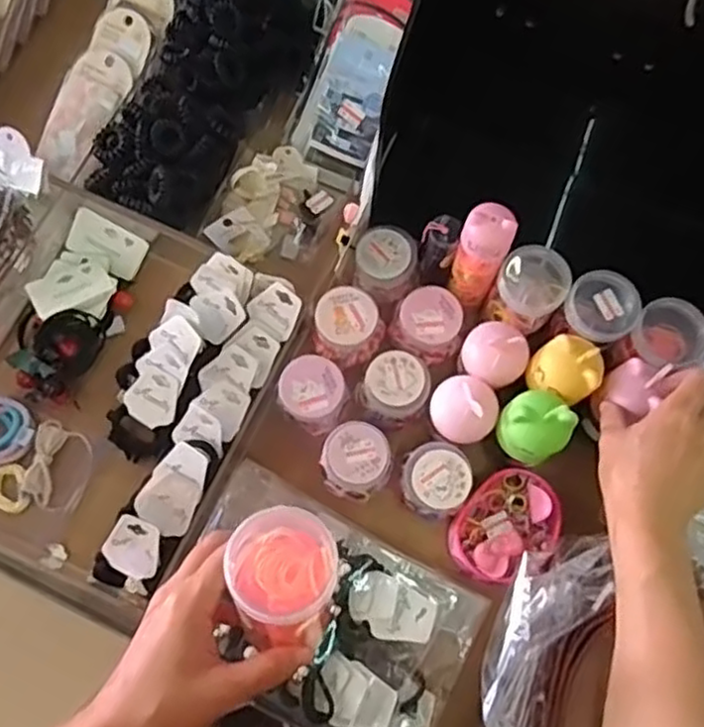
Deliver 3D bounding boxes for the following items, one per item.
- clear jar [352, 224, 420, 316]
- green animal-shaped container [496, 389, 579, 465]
[{"bbox_3d":[0.030,-0.086,0.621,0.055,0.042,0.057,0,74,-1],"label":"clear jar"},{"bbox_3d":[0.140,0.048,0.535,0.048,0.047,0.050,0,74,-1],"label":"green animal-shaped container"}]

